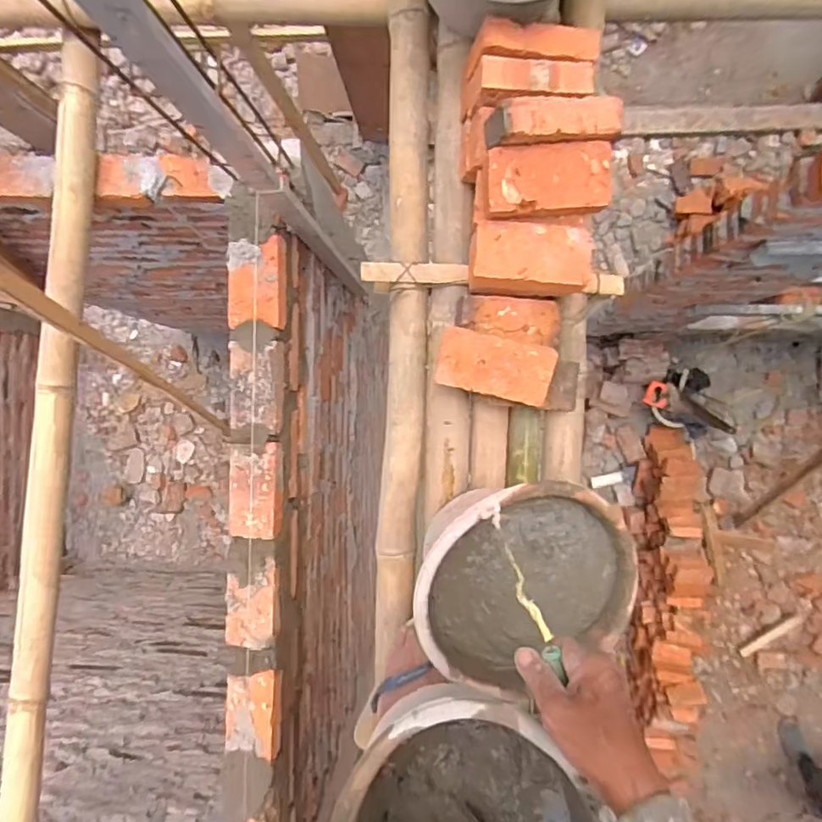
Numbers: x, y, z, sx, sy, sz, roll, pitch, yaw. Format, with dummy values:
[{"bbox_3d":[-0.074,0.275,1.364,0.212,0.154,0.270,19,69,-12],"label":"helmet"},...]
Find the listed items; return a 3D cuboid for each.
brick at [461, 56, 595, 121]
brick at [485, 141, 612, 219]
[{"bbox_3d":[0.157,-0.442,0.779,0.174,0.100,0.058,2,90,5],"label":"brick"},{"bbox_3d":[0.175,-0.298,0.737,0.156,0.052,0.086,-3,103,-2],"label":"brick"}]

